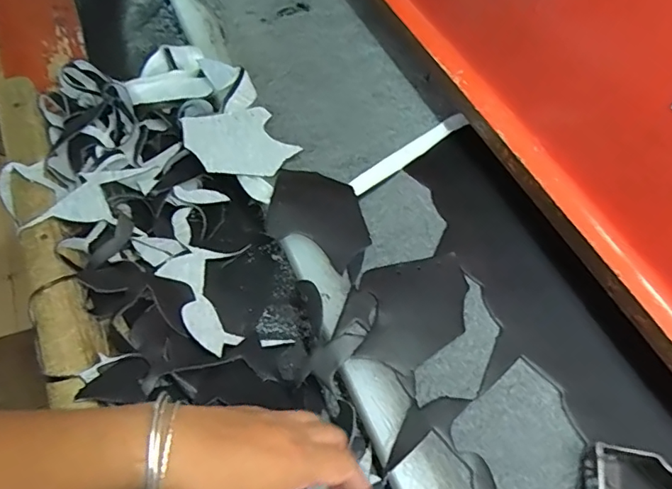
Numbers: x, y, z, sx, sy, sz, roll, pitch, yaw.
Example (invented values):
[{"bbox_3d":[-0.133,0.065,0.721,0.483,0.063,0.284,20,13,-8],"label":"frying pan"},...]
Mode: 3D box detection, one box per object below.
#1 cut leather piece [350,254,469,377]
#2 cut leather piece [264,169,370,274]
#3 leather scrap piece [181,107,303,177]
[{"bbox_3d":[0.073,0.061,0.484,0.100,0.004,0.118,4,58,1],"label":"cut leather piece"},{"bbox_3d":[-0.016,-0.031,0.532,0.108,0.020,0.095,18,60,10],"label":"cut leather piece"},{"bbox_3d":[-0.112,-0.116,0.590,0.099,0.016,0.125,-35,65,-20],"label":"leather scrap piece"}]

